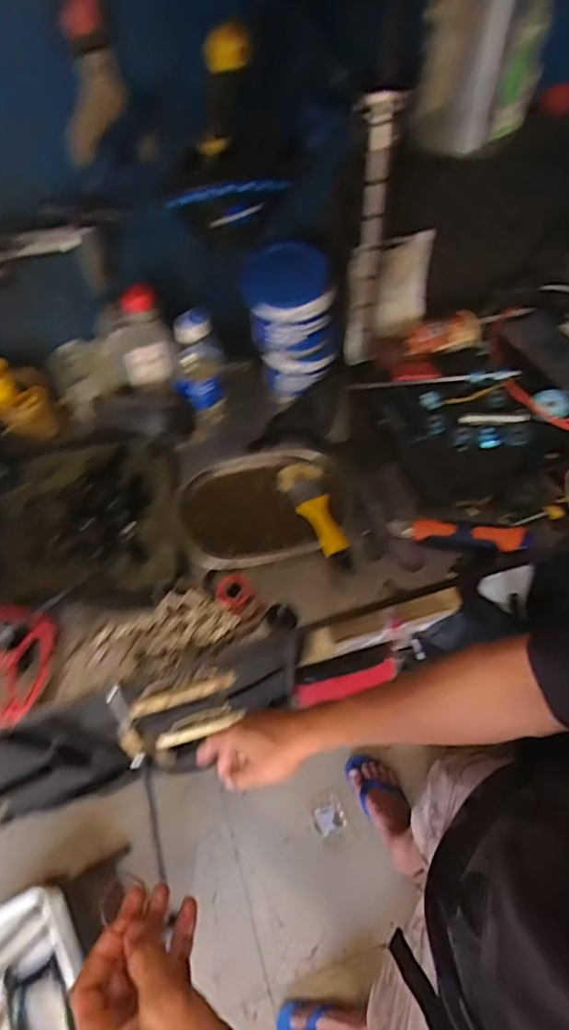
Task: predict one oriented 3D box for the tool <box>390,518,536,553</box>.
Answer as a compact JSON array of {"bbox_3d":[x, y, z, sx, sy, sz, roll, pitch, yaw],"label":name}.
[{"bbox_3d":[0.211,0.021,0.651,0.160,0.037,0.028,7,61,2],"label":"tool"}]

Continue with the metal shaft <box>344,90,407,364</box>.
[{"bbox_3d":[0.095,-0.311,0.628,0.051,0.301,0.048,5,61,1],"label":"metal shaft"}]

